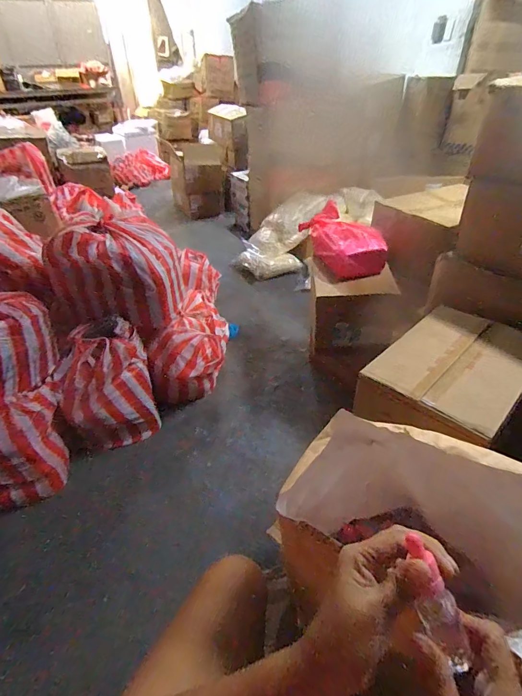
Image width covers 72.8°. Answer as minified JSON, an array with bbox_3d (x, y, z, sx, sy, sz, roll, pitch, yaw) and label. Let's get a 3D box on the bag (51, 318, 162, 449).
[{"bbox_3d":[-0.561,0.124,1.287,0.310,0.382,0.288,-25,44,-27],"label":"bag"}]

